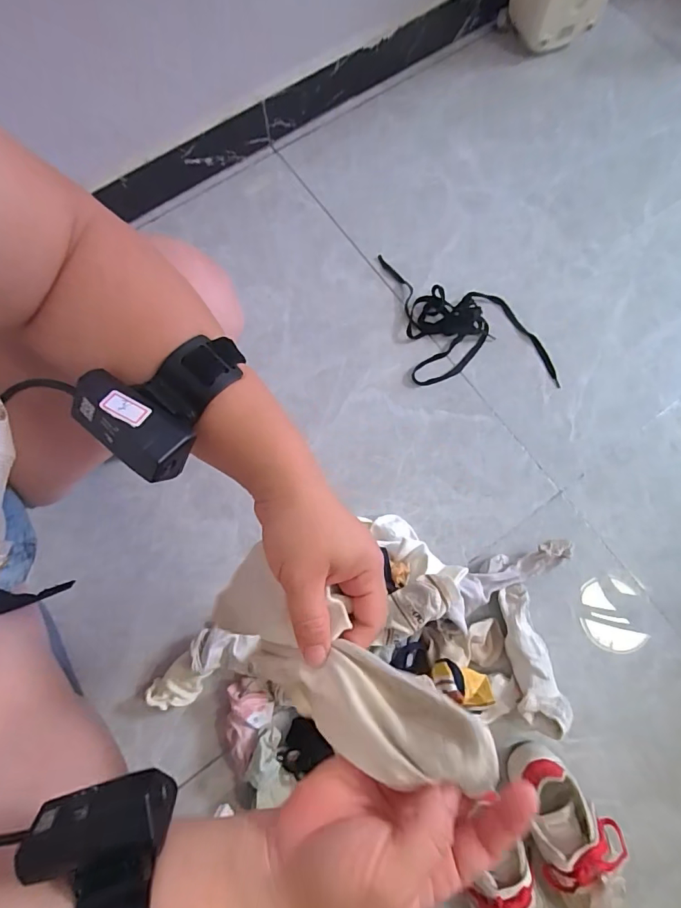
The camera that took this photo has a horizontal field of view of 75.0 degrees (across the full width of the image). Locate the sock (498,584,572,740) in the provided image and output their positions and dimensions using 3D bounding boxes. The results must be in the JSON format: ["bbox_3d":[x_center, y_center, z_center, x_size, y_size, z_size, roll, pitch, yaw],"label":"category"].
[{"bbox_3d":[0.256,0.281,0.612,0.062,0.059,0.187,-10,78,-3],"label":"sock"}]

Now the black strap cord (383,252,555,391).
[{"bbox_3d":[0.219,-0.236,0.760,0.233,0.017,0.275,-12,78,-4],"label":"black strap cord"}]

